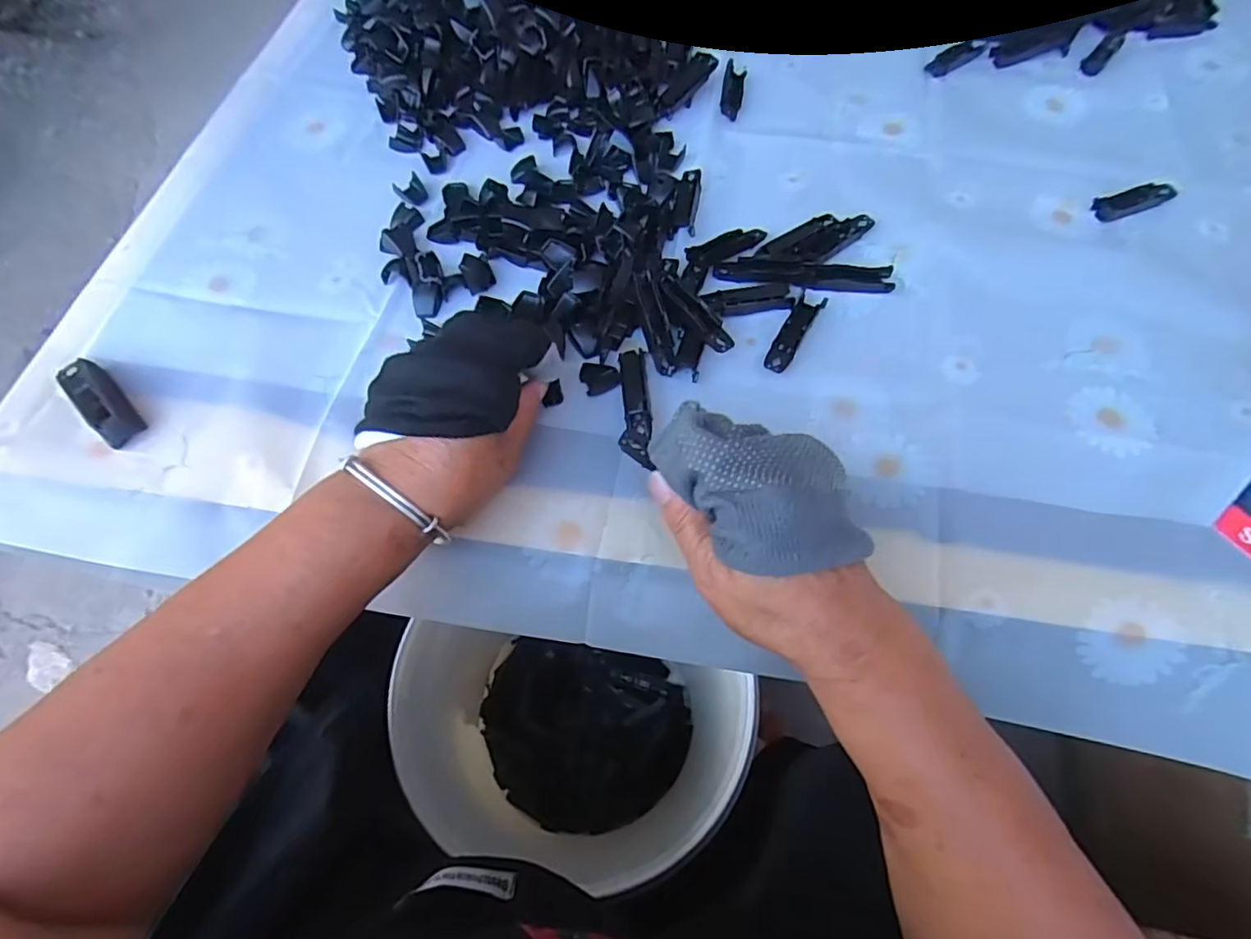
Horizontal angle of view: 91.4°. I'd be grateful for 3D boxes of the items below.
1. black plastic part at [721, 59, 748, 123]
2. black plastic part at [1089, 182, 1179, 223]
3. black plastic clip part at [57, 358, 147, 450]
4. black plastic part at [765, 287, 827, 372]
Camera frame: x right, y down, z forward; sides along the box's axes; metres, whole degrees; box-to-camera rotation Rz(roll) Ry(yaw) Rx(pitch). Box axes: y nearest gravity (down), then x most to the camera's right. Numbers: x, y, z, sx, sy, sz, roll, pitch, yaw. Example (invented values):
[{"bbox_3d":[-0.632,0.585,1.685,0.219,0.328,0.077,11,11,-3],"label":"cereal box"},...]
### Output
[{"bbox_3d":[0.088,-0.309,0.498,0.019,0.004,0.063,18,67,-12],"label":"black plastic part"},{"bbox_3d":[0.361,-0.190,0.431,0.065,0.005,0.019,-17,65,-7],"label":"black plastic part"},{"bbox_3d":[-0.324,-0.046,0.374,0.021,0.020,0.068,-40,69,-17],"label":"black plastic clip part"},{"bbox_3d":[0.108,-0.088,0.388,0.018,0.008,0.063,26,67,14],"label":"black plastic part"}]

